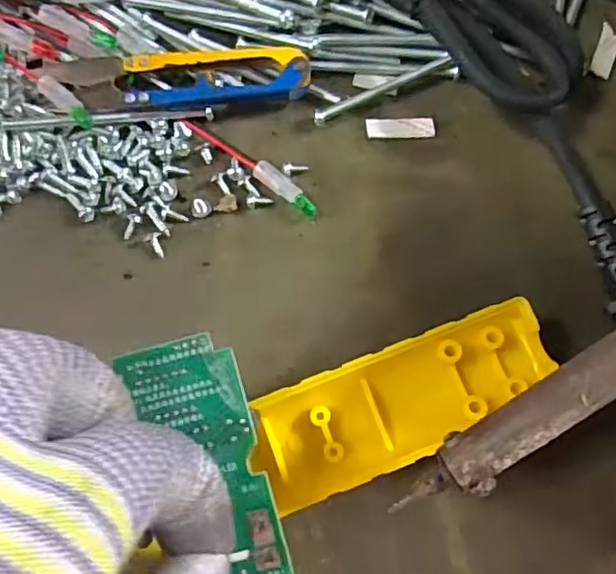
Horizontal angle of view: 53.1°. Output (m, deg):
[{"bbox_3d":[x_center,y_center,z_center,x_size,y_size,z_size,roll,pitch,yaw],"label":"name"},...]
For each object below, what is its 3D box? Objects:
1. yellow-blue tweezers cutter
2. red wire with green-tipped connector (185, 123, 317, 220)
[{"bbox_3d":[-0.047,-0.077,0.223,0.094,0.011,0.023,-4,78,-1],"label":"yellow-blue tweezers cutter"},{"bbox_3d":[-0.020,-0.044,0.221,0.057,0.006,0.007,34,80,7],"label":"red wire with green-tipped connector"}]

